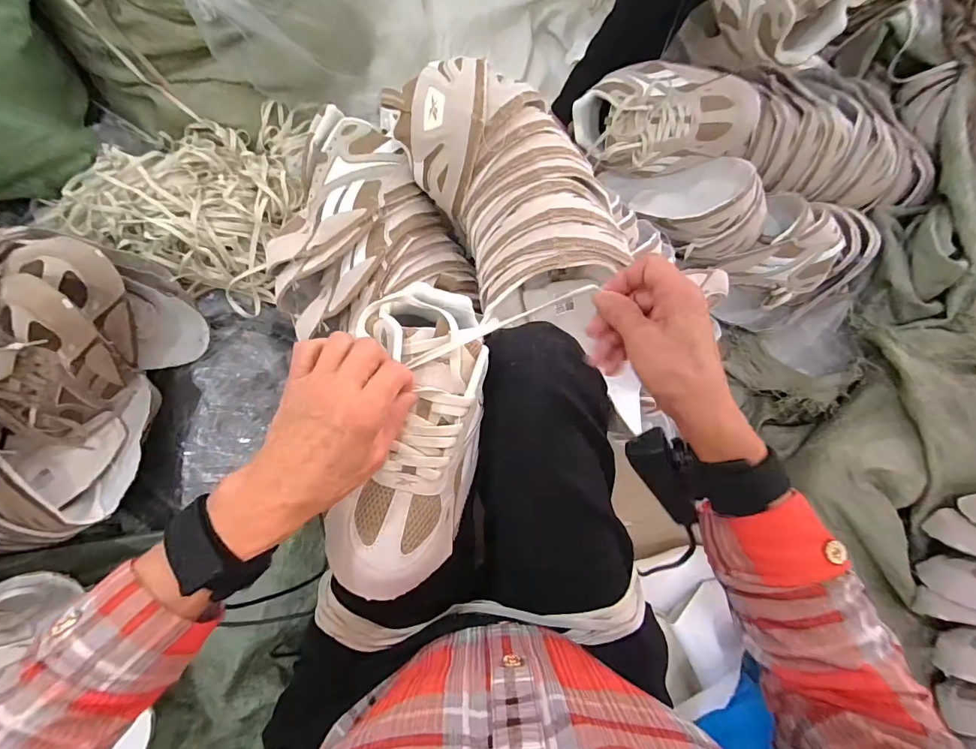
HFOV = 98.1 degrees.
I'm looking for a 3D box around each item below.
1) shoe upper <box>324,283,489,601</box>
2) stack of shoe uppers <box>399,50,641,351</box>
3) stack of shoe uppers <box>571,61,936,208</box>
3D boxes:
[{"bbox_3d":[-0.060,0.044,0.342,0.102,0.067,0.240,8,77,0],"label":"shoe upper"},{"bbox_3d":[0.033,-0.193,0.449,0.179,0.101,0.274,-26,83,-5],"label":"stack of shoe uppers"},{"bbox_3d":[0.470,-0.437,0.729,0.605,0.111,0.192,6,81,0],"label":"stack of shoe uppers"}]

